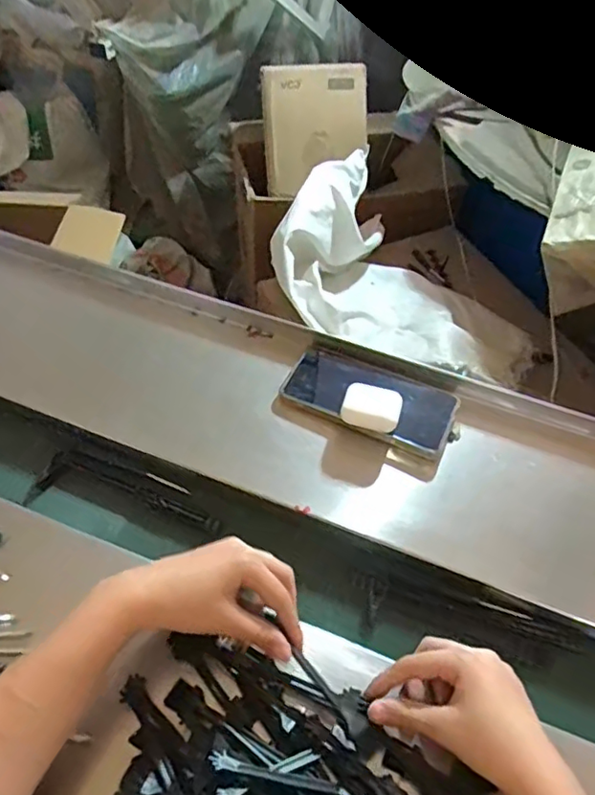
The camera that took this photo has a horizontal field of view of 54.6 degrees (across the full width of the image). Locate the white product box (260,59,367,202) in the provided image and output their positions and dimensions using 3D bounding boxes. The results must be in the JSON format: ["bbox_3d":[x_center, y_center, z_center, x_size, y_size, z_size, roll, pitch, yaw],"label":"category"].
[{"bbox_3d":[0.042,-0.586,1.270,0.227,0.253,0.037,-7,25,-8],"label":"white product box"}]

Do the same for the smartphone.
[{"bbox_3d":[0.068,0.000,0.548,0.158,0.015,0.070,24,61,11],"label":"smartphone"}]

